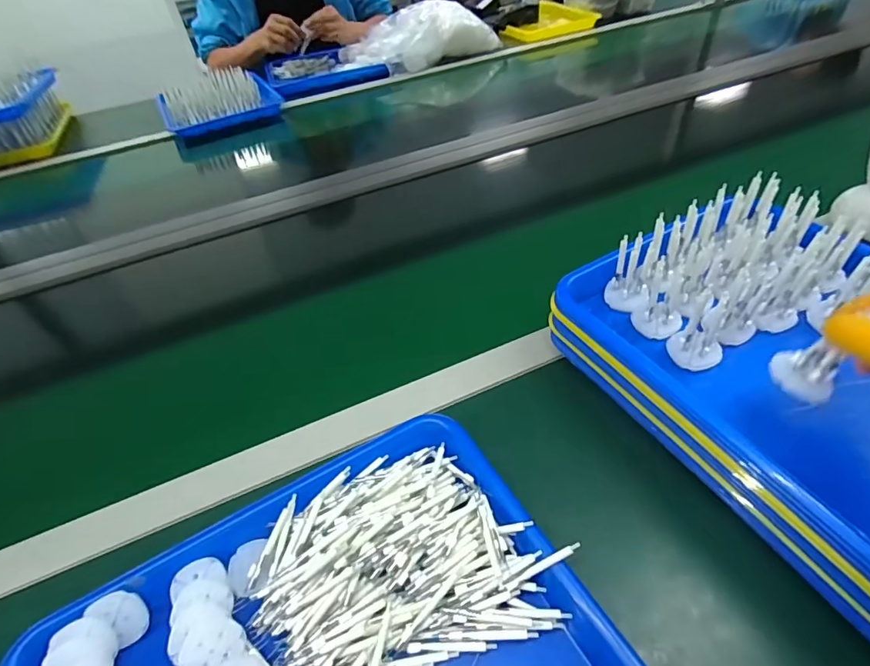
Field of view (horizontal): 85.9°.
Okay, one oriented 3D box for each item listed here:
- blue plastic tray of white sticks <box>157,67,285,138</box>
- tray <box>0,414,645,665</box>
[{"bbox_3d":[-0.479,-0.516,1.037,0.242,0.074,0.166,-24,48,-16],"label":"blue plastic tray of white sticks"},{"bbox_3d":[-0.070,0.207,0.276,0.325,0.046,0.241,-23,47,-16],"label":"tray"}]

